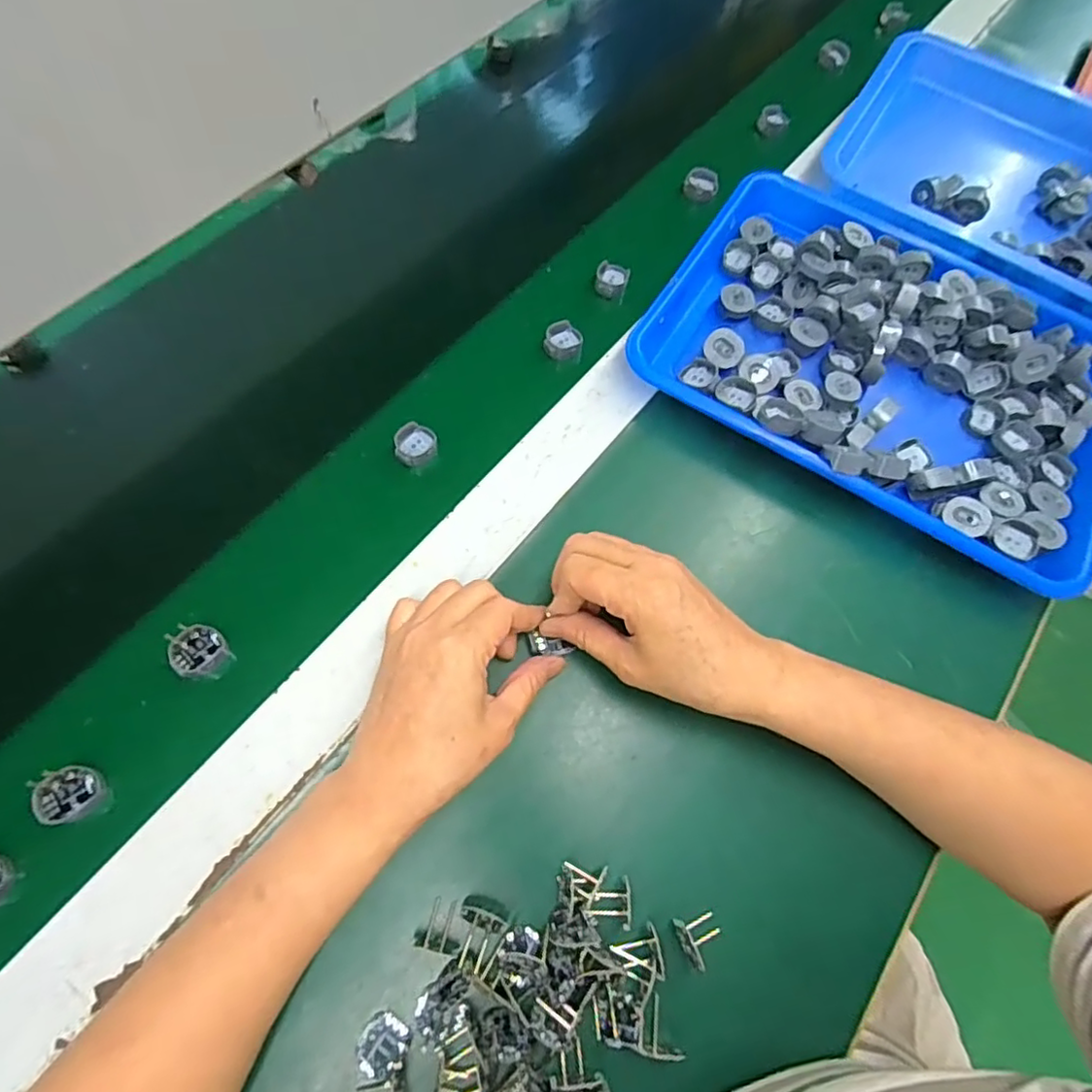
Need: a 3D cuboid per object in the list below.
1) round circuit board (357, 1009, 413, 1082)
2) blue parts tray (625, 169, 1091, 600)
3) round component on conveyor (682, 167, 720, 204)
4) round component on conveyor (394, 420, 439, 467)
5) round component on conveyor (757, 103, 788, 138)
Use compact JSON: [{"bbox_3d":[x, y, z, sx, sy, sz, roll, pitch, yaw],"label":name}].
[{"bbox_3d":[-0.077,0.234,0.289,0.023,0.005,0.024,24,67,6],"label":"round circuit board"},{"bbox_3d":[0.253,-0.137,0.455,0.332,0.044,0.253,32,68,9],"label":"blue parts tray"},{"bbox_3d":[0.138,-0.321,0.551,0.030,0.019,0.024,14,66,1],"label":"round component on conveyor"},{"bbox_3d":[-0.089,-0.070,0.426,0.028,0.012,0.028,2,67,-4],"label":"round component on conveyor"},{"bbox_3d":[0.217,-0.406,0.589,0.027,0.017,0.024,23,67,5],"label":"round component on conveyor"}]

